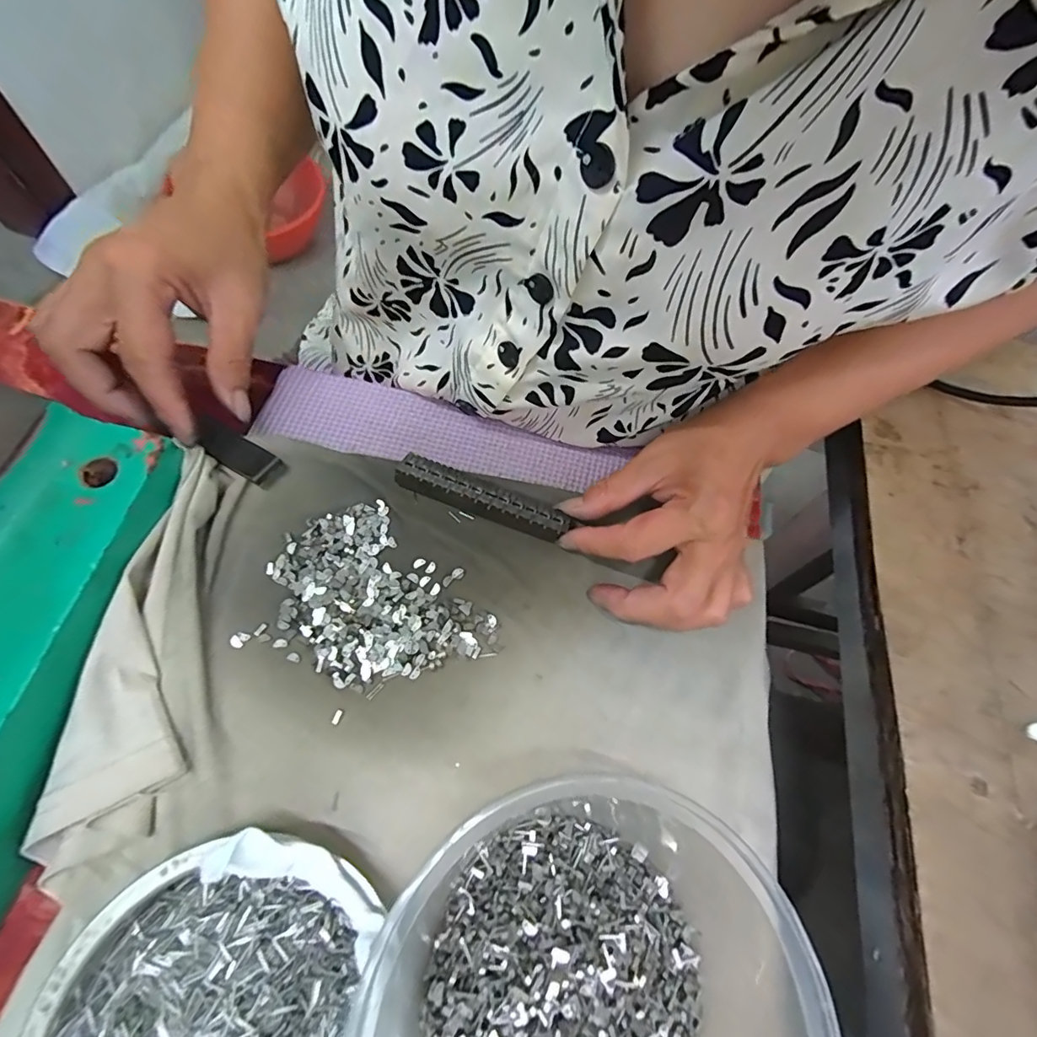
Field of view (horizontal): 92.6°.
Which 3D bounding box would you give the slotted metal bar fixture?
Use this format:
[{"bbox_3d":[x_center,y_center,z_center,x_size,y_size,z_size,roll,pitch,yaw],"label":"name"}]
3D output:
[{"bbox_3d":[-0.021,-0.011,0.270,0.095,0.008,0.023,22,66,4],"label":"slotted metal bar fixture"}]

